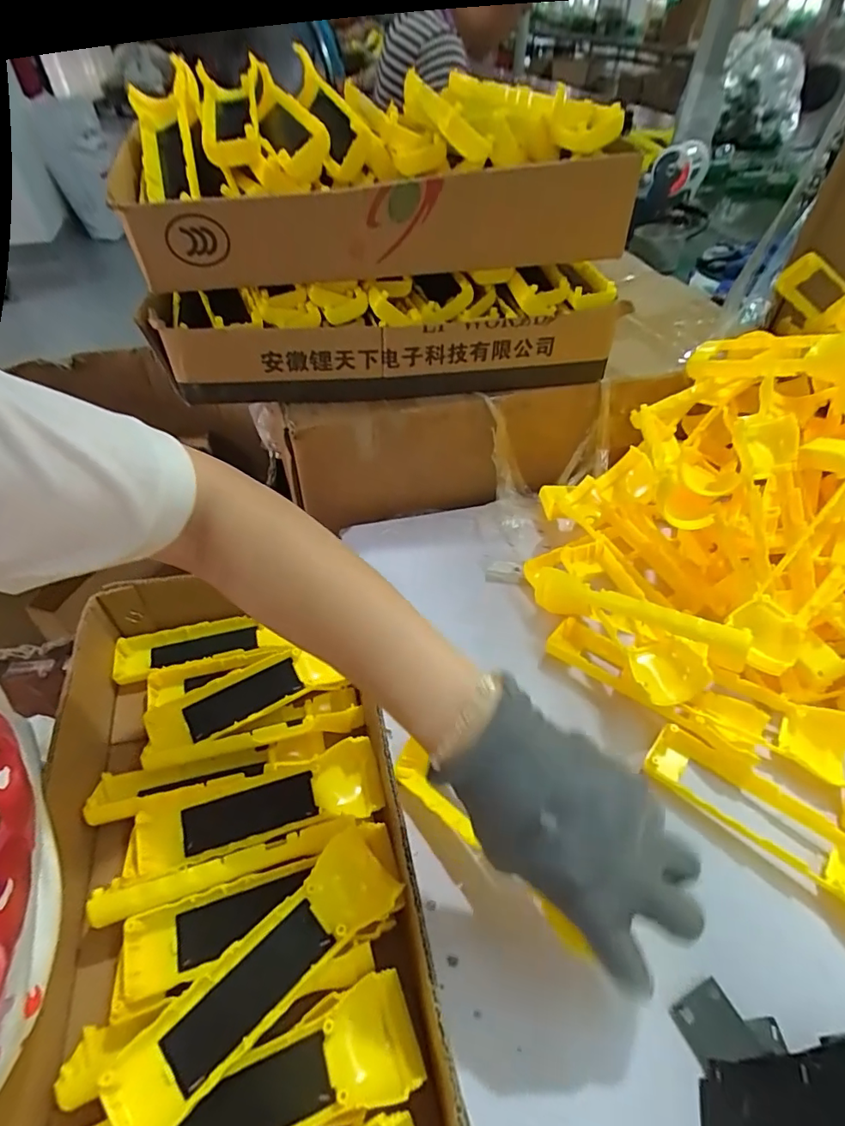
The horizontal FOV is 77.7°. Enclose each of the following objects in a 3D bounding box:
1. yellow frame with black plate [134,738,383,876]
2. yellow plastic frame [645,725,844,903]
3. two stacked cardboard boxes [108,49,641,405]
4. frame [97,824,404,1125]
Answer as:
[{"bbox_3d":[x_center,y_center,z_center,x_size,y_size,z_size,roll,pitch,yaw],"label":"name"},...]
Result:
[{"bbox_3d":[-0.113,0.167,0.365,0.162,0.032,0.047,-9,47,-9],"label":"yellow frame with black plate"},{"bbox_3d":[0.228,0.171,0.345,0.158,0.025,0.051,31,54,26],"label":"yellow plastic frame"},{"bbox_3d":[-0.036,-0.298,0.495,0.413,0.202,0.225,-4,48,-6],"label":"two stacked cardboard boxes"},{"bbox_3d":[-0.086,0.228,0.292,0.046,0.022,0.161,34,55,27],"label":"frame"}]

